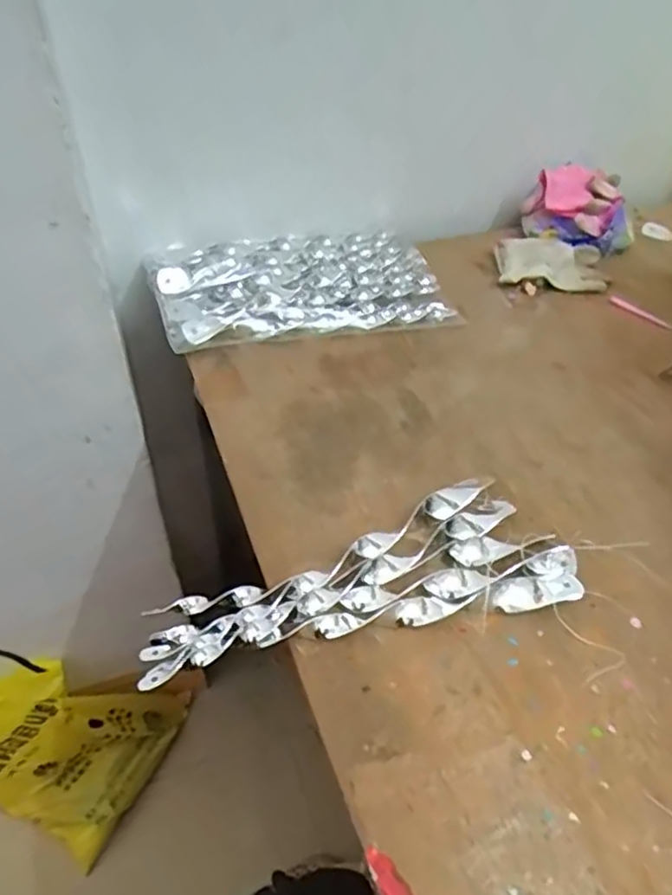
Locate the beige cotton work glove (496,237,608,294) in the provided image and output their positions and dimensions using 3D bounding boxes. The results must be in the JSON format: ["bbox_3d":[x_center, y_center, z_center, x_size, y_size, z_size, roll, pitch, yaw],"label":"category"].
[{"bbox_3d":[0.251,-0.214,0.775,0.122,0.034,0.069,1,43,-1],"label":"beige cotton work glove"}]

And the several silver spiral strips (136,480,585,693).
[{"bbox_3d":[0.016,0.084,0.462,0.290,0.027,0.116,-8,44,-12],"label":"several silver spiral strips"}]

